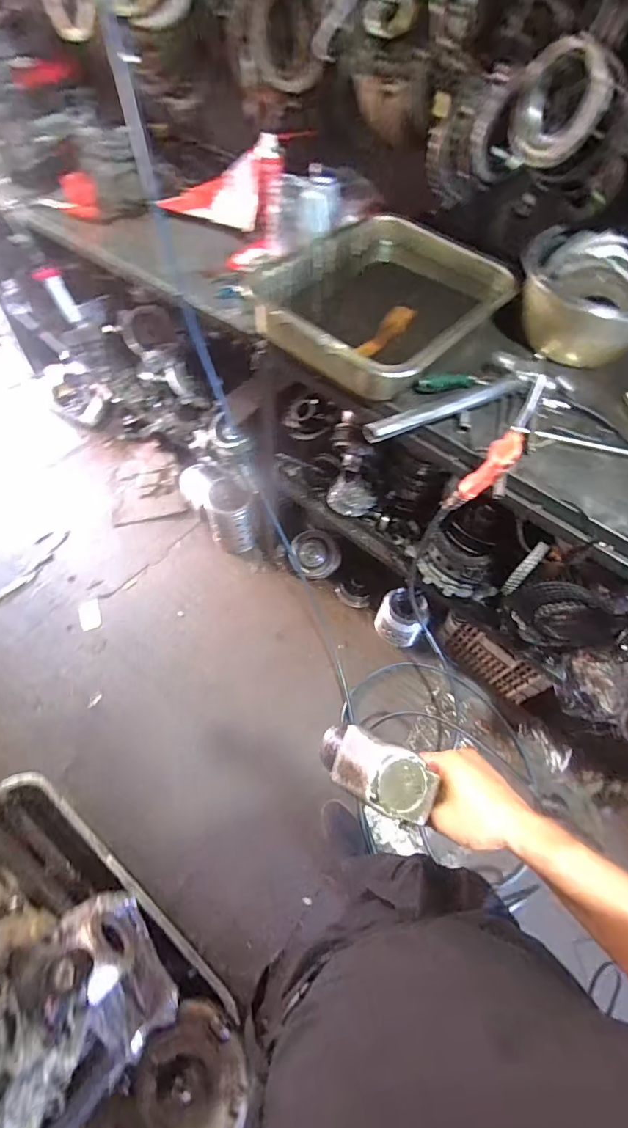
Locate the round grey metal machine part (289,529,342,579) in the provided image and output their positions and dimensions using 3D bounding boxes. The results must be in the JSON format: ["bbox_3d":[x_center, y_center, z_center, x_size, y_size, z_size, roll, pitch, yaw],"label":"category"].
[{"bbox_3d":[0.004,-0.022,1.576,0.161,0.115,0.141,-7,61,-6],"label":"round grey metal machine part"}]

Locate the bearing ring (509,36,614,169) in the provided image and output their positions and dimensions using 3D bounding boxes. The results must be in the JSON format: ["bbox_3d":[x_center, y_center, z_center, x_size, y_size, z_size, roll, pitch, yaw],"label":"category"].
[{"bbox_3d":[0.406,-0.767,0.787,0.146,0.141,0.048,30,64,14],"label":"bearing ring"}]

